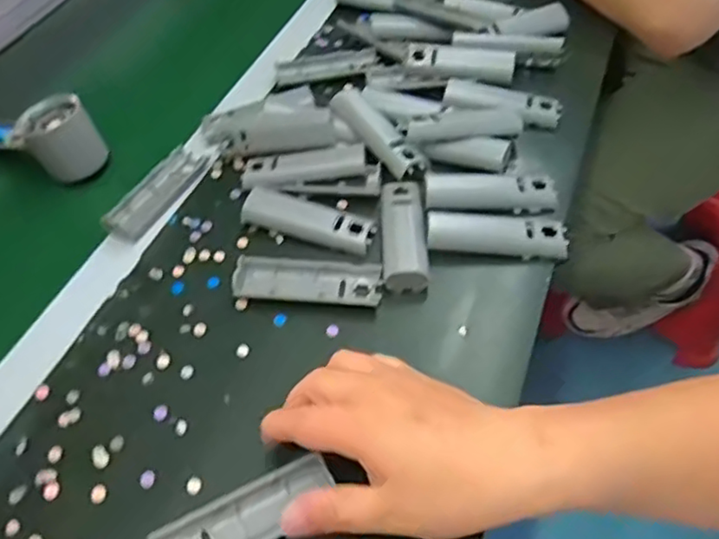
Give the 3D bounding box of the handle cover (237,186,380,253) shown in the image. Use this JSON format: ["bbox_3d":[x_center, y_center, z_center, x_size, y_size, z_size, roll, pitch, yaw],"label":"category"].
[{"bbox_3d":[-0.039,-0.041,0.488,0.103,0.019,0.029,13,53,15],"label":"handle cover"}]

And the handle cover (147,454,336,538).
[{"bbox_3d":[-0.064,0.139,0.354,0.103,0.012,0.035,-29,52,-13],"label":"handle cover"}]

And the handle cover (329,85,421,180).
[{"bbox_3d":[0.012,-0.117,0.537,0.032,0.025,0.103,-26,53,-16],"label":"handle cover"}]

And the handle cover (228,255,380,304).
[{"bbox_3d":[-0.036,0.009,0.455,0.104,0.015,0.035,3,51,7],"label":"handle cover"}]

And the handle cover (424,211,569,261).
[{"bbox_3d":[0.102,-0.025,0.473,0.102,0.028,0.030,1,51,5],"label":"handle cover"}]

